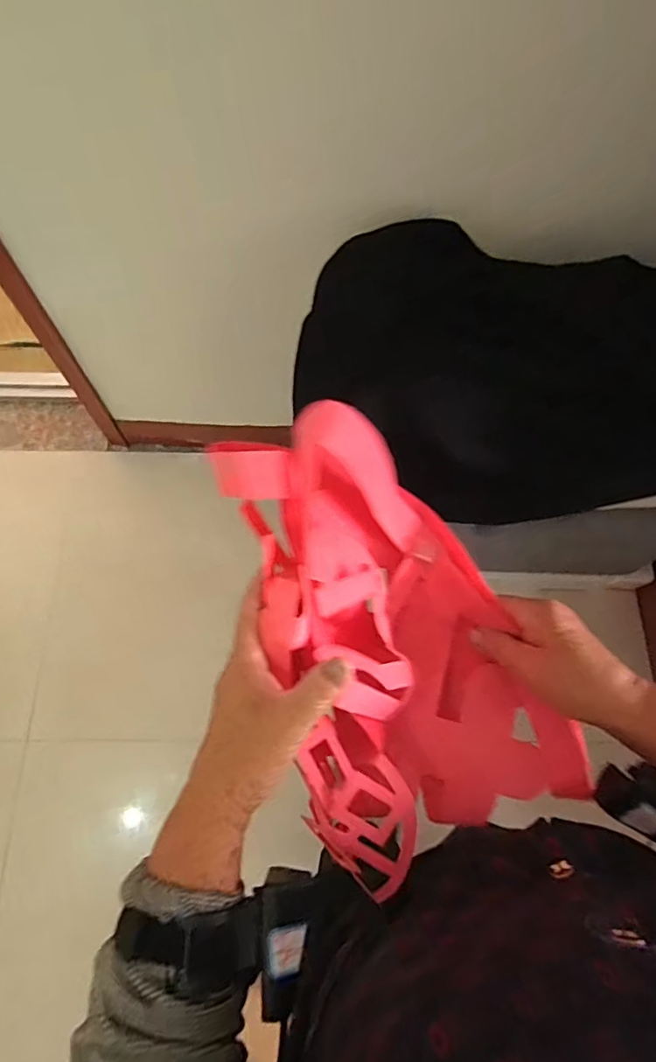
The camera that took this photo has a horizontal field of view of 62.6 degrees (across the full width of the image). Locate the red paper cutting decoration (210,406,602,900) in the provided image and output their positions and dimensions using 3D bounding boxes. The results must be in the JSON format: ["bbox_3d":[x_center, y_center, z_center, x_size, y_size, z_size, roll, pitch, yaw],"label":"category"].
[{"bbox_3d":[0.054,0.078,0.389,0.185,0.144,0.282,-20,72,-10],"label":"red paper cutting decoration"}]

